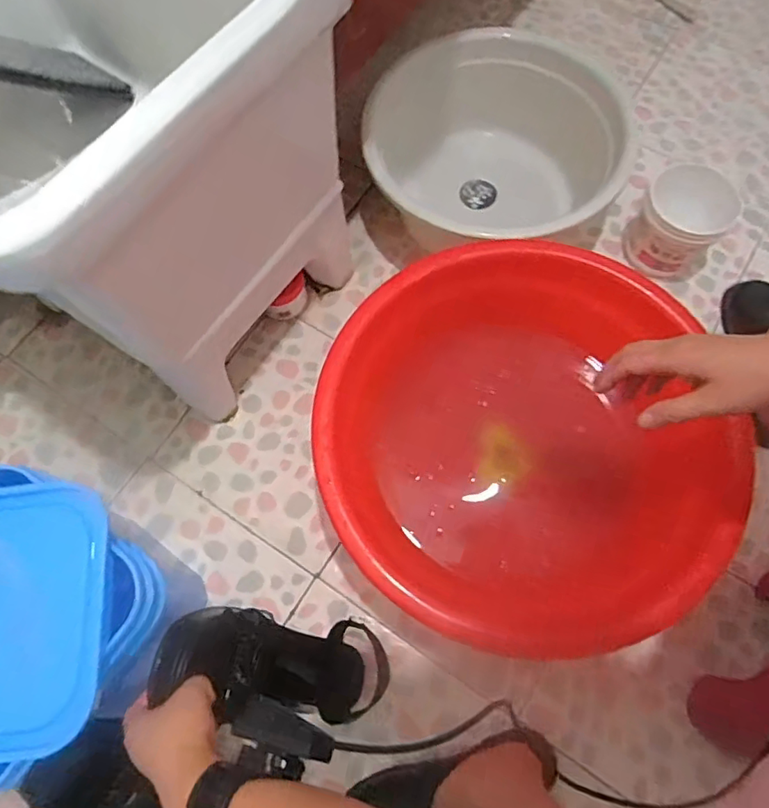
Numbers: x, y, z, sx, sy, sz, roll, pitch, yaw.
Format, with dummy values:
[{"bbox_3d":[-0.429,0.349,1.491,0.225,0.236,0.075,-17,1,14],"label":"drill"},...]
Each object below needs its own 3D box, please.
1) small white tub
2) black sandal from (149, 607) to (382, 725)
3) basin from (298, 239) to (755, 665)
[{"bbox_3d":[0.442,-0.267,0.807,0.129,0.118,0.133,39,77,13],"label":"small white tub"},{"bbox_3d":[-0.111,0.270,0.547,0.237,0.061,0.094,20,43,-22],"label":"black sandal"},{"bbox_3d":[0.154,0.044,0.675,0.456,0.149,0.448,-1,71,2],"label":"basin"}]

